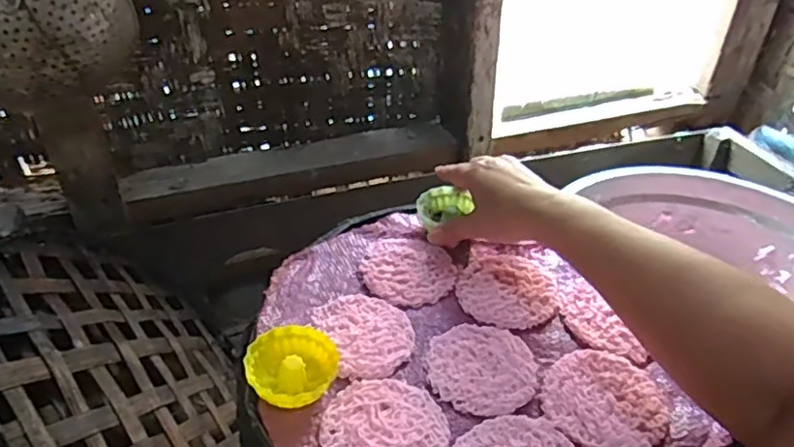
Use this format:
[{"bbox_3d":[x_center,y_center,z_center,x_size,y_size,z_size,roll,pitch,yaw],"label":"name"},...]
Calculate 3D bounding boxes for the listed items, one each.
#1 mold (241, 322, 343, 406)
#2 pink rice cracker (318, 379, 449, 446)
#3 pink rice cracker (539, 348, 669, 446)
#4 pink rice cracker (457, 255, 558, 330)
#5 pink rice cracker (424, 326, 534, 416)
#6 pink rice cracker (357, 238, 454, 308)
[{"bbox_3d":[-0.072,0.098,0.425,0.057,0.022,0.062,1,34,-1],"label":"mold"},{"bbox_3d":[-0.008,0.131,0.398,0.079,0.005,0.076,1,34,-1],"label":"pink rice cracker"},{"bbox_3d":[0.140,0.118,0.420,0.081,0.006,0.075,25,41,30],"label":"pink rice cracker"},{"bbox_3d":[0.091,0.053,0.508,0.080,0.010,0.078,3,35,2],"label":"pink rice cracker"},{"bbox_3d":[0.060,0.101,0.444,0.075,0.004,0.077,8,35,8],"label":"pink rice cracker"},{"bbox_3d":[0.008,0.038,0.524,0.078,0.007,0.073,10,35,12],"label":"pink rice cracker"}]

